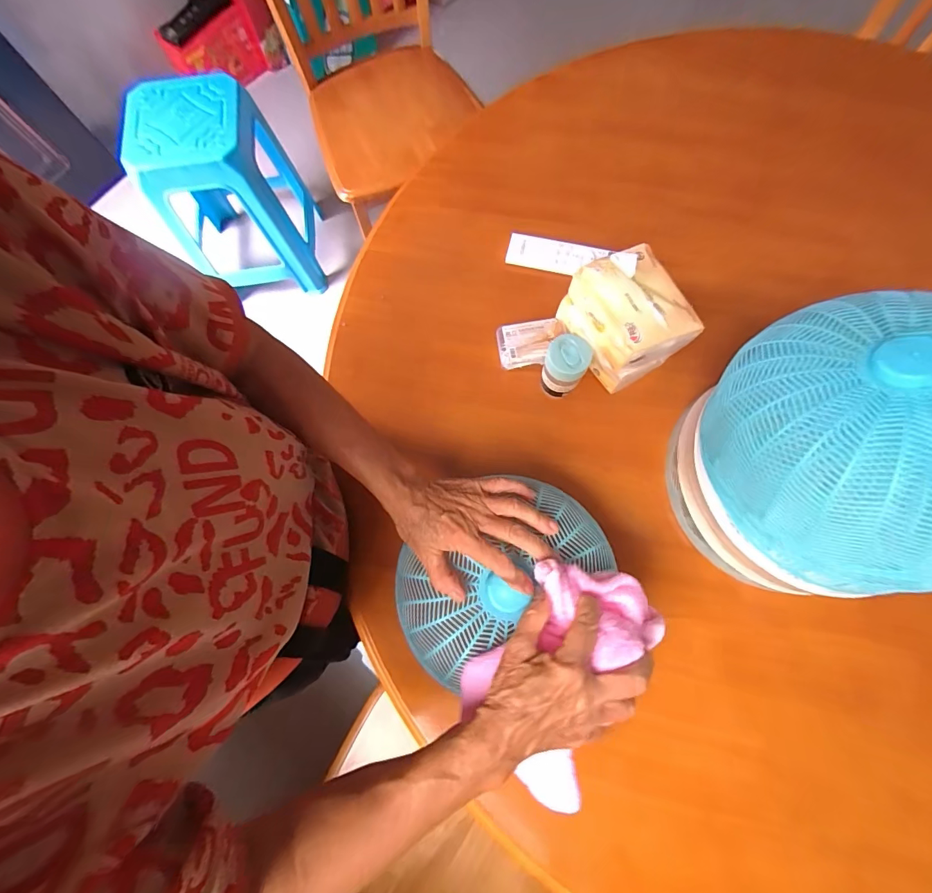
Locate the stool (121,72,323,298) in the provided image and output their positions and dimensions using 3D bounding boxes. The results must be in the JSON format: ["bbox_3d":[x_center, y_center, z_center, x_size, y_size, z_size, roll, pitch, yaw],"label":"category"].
[{"bbox_3d":[-0.661,-0.724,1.251,0.335,0.455,0.362,-10,75,-1],"label":"stool"}]

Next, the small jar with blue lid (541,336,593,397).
[{"bbox_3d":[0.112,-0.090,0.503,0.046,0.083,0.042,0,75,1],"label":"small jar with blue lid"}]

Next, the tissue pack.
[{"bbox_3d":[0.185,-0.149,0.509,0.103,0.097,0.133,-30,76,-6],"label":"tissue pack"}]

